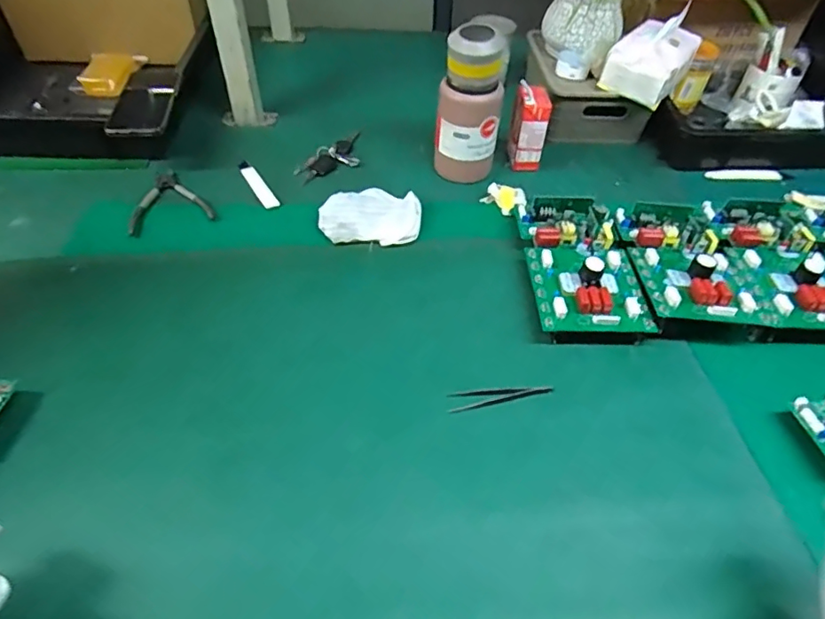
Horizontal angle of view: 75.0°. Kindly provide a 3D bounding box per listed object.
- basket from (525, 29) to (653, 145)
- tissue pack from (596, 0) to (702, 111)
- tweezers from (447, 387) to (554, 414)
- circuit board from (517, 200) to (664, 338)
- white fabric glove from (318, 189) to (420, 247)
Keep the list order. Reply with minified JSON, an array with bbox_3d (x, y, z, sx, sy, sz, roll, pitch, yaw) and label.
[{"bbox_3d":[0.294,-0.388,0.935,0.194,0.094,0.261,7,48,3],"label":"basket"},{"bbox_3d":[0.365,-0.385,0.816,0.102,0.091,0.128,31,54,22],"label":"tissue pack"},{"bbox_3d":[0.091,0.089,0.552,0.108,0.004,0.021,-7,49,-9],"label":"tweezers"},{"bbox_3d":[0.202,-0.058,0.660,0.127,0.049,0.219,1,48,-2],"label":"circuit board"},{"bbox_3d":[-0.058,-0.124,0.724,0.131,0.030,0.083,6,48,3],"label":"white fabric glove"}]

